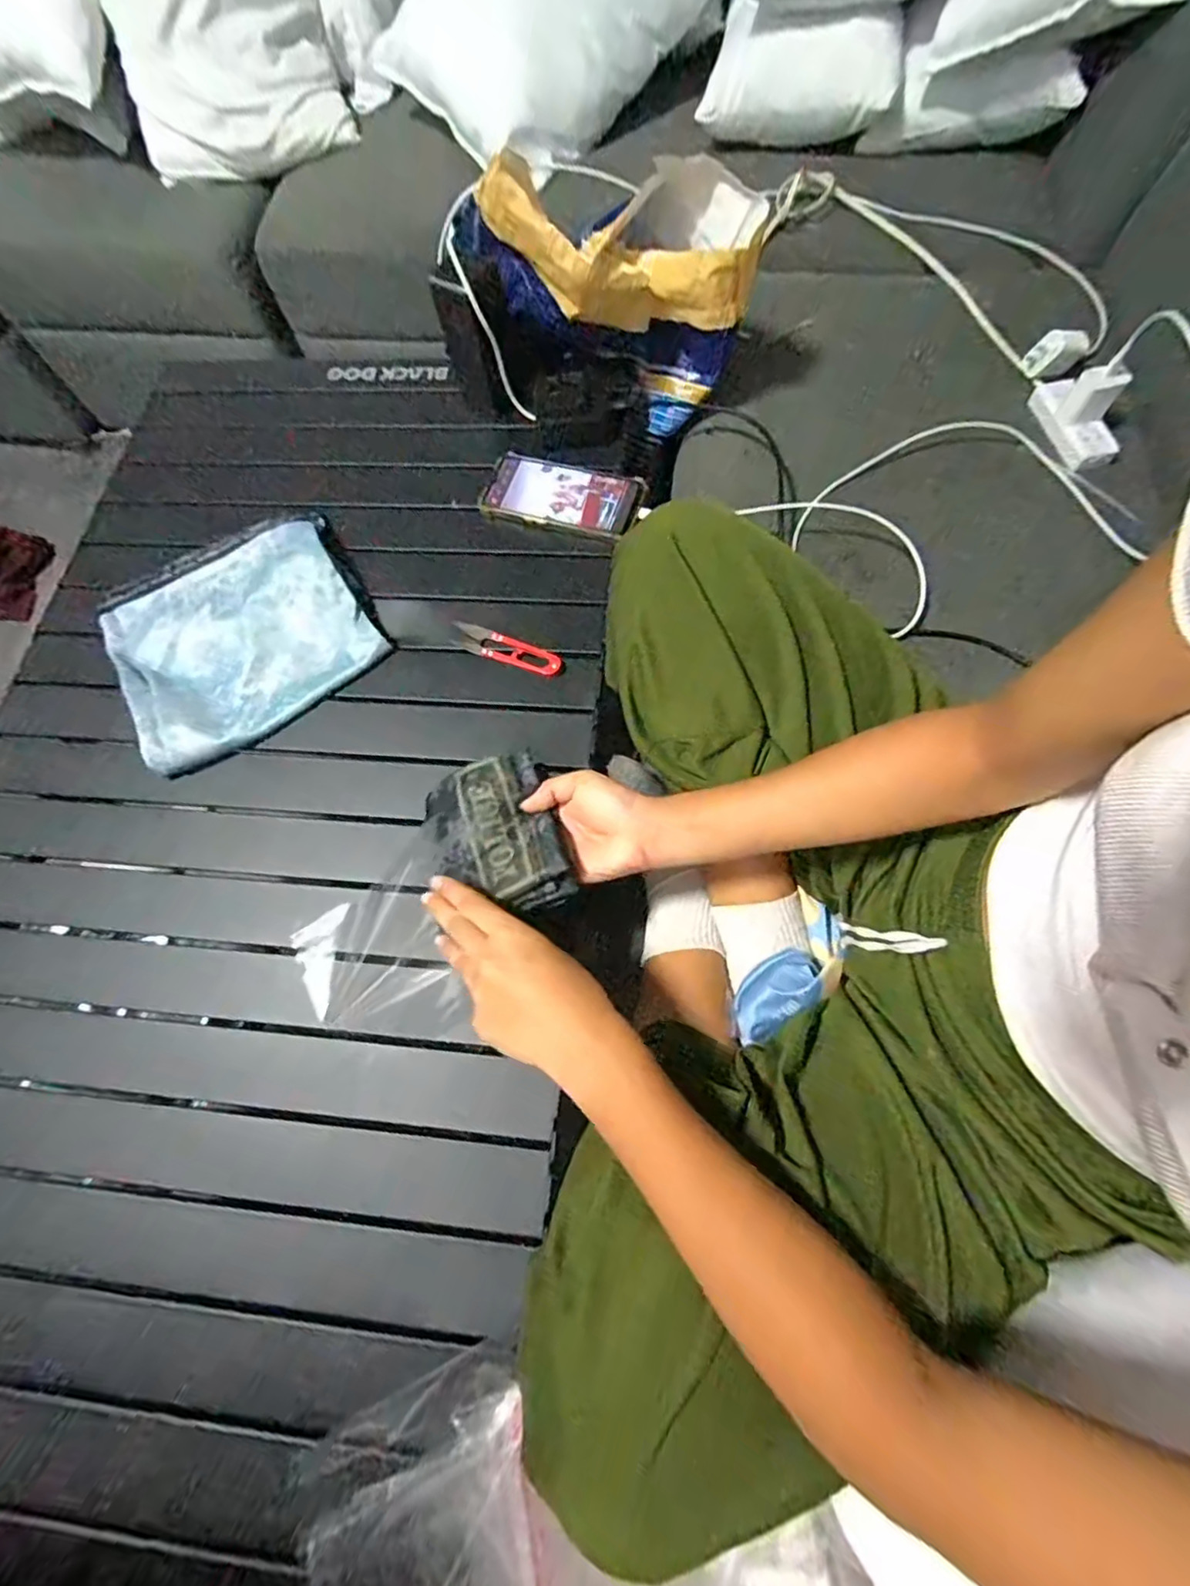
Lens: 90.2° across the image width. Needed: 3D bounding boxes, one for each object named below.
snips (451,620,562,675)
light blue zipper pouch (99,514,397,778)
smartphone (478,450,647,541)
[{"bbox_3d":[-0.085,-0.139,0.565,0.115,0.008,0.031,20,73,10],"label":"snips"},{"bbox_3d":[-0.346,-0.163,0.575,0.242,0.042,0.228,-31,71,-7],"label":"light blue zipper pouch"},{"bbox_3d":[-0.036,-0.314,0.623,0.162,0.014,0.083,16,74,8],"label":"smartphone"}]

